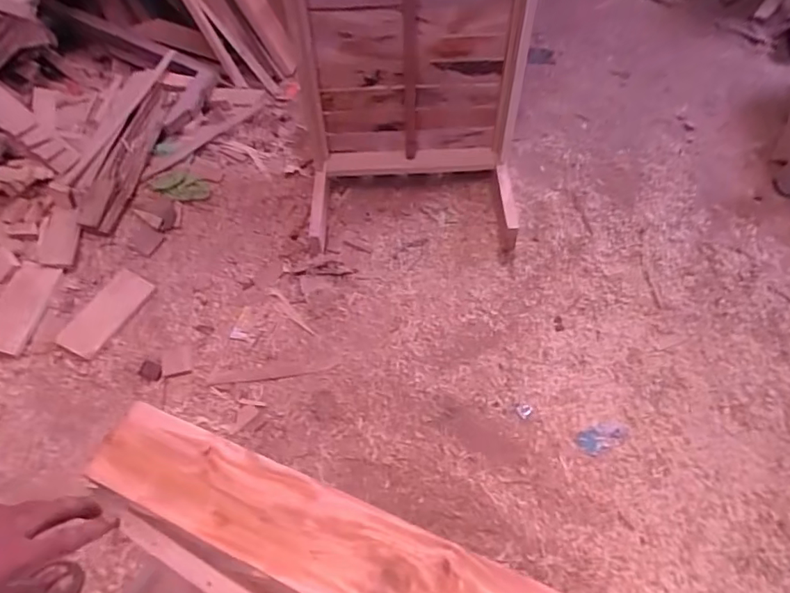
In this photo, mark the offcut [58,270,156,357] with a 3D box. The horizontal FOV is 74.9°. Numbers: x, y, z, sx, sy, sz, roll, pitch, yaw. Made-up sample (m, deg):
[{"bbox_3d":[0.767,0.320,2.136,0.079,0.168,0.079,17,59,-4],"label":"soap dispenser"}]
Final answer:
[{"bbox_3d":[-0.767,0.045,1.372,0.093,0.017,0.250,37,68,-6],"label":"offcut"}]

